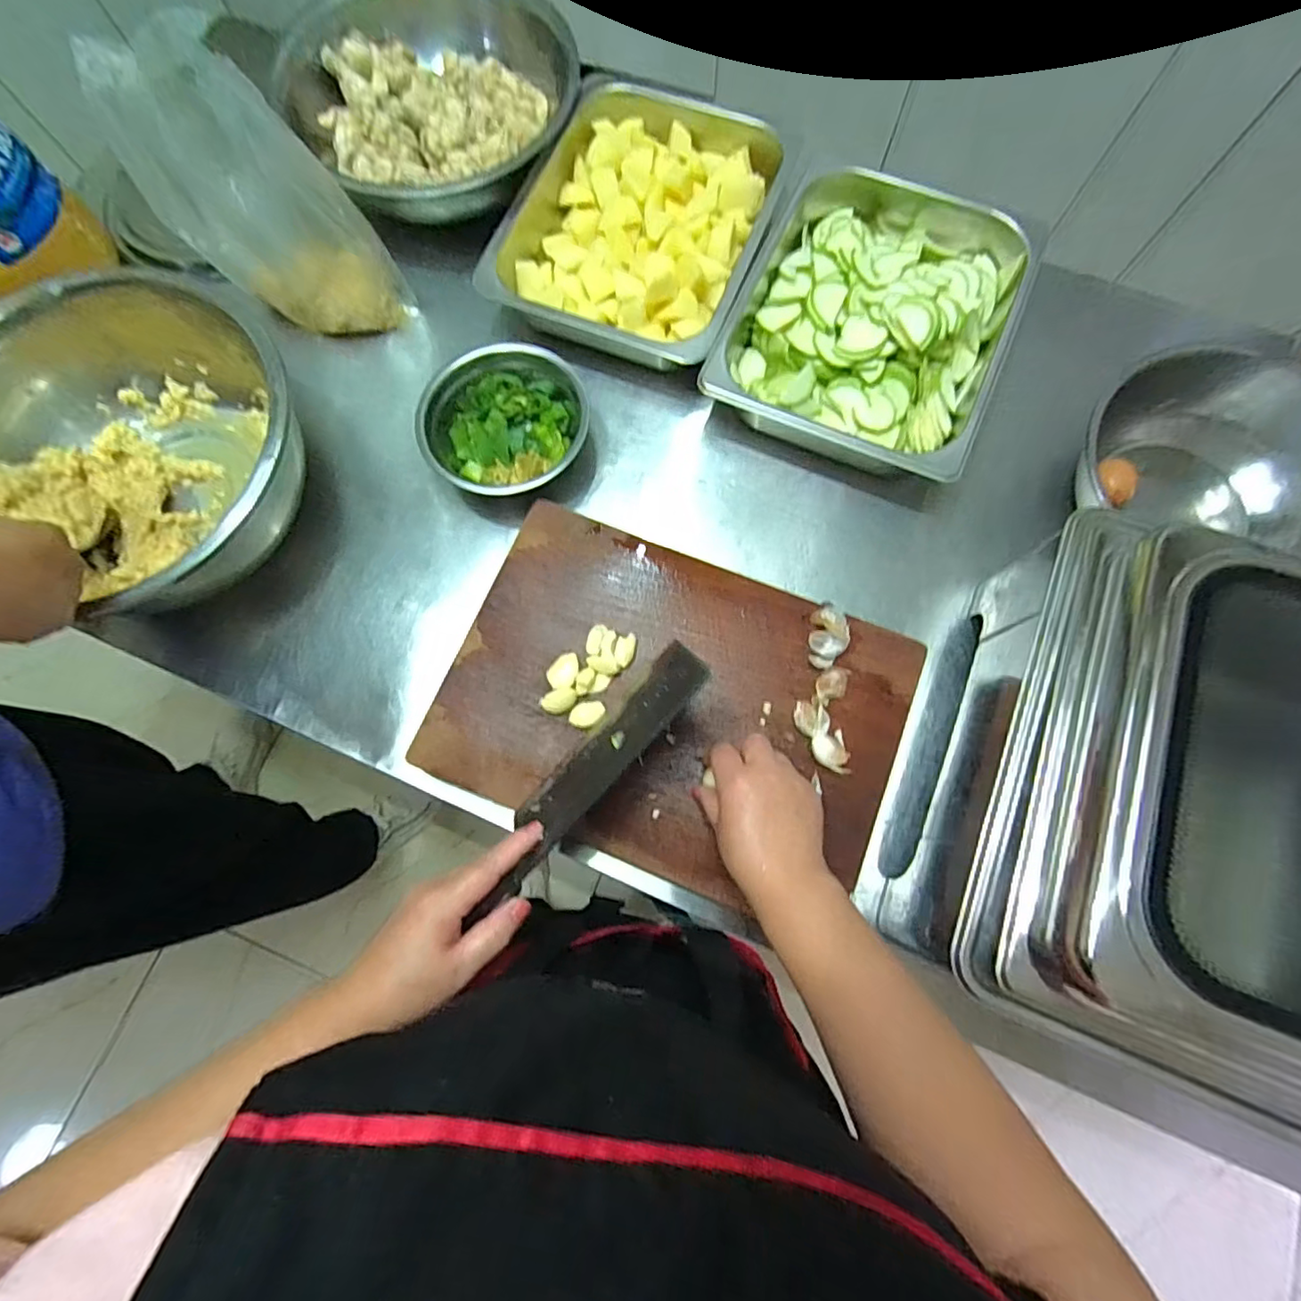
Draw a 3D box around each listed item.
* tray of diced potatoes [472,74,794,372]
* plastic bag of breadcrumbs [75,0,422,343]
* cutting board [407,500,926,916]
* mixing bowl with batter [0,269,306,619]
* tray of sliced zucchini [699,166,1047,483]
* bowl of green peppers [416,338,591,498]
[{"bbox_3d":[-0.007,-0.480,0.646,0.272,0.056,0.328,20,77,6],"label":"tray of diced potatoes"},{"bbox_3d":[-0.356,-0.407,0.548,0.160,0.238,0.063,-17,76,-3],"label":"plastic bag of breadcrumbs"},{"bbox_3d":[0.018,0.045,0.518,0.389,0.017,0.273,21,77,7],"label":"cutting board"},{"bbox_3d":[-0.470,-0.188,0.562,0.320,0.126,0.276,24,78,7],"label":"mixing bowl with batter"},{"bbox_3d":[0.235,-0.347,0.607,0.263,0.075,0.332,24,78,7],"label":"tray of sliced zucchini"},{"bbox_3d":[-0.145,-0.232,0.597,0.161,0.064,0.150,0,76,1],"label":"bowl of green peppers"}]

